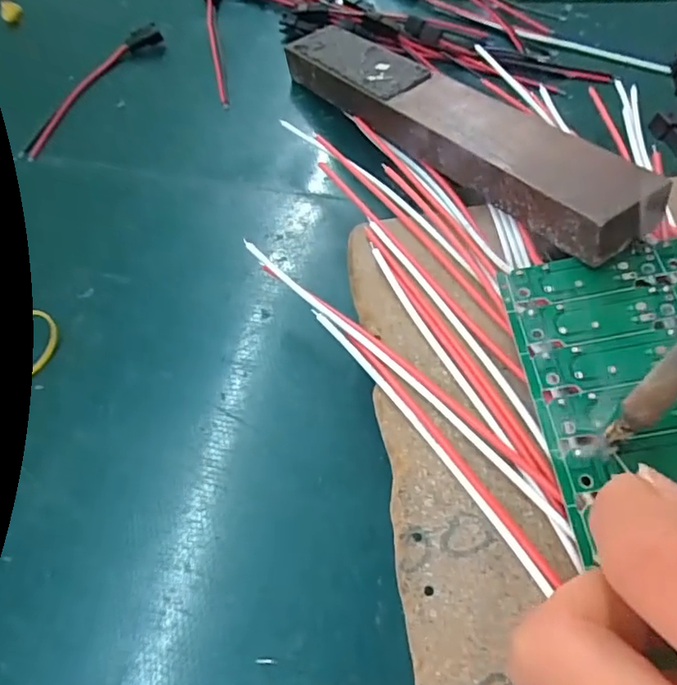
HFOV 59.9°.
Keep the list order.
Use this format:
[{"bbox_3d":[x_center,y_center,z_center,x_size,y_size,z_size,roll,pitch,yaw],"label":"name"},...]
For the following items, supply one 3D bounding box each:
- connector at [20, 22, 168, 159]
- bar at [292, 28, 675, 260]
[{"bbox_3d":[-0.126,-0.128,0.293,0.019,0.009,0.100,24,64,17],"label":"connector"},{"bbox_3d":[0.035,-0.085,0.222,0.031,0.019,0.184,-30,49,-13],"label":"bar"}]

